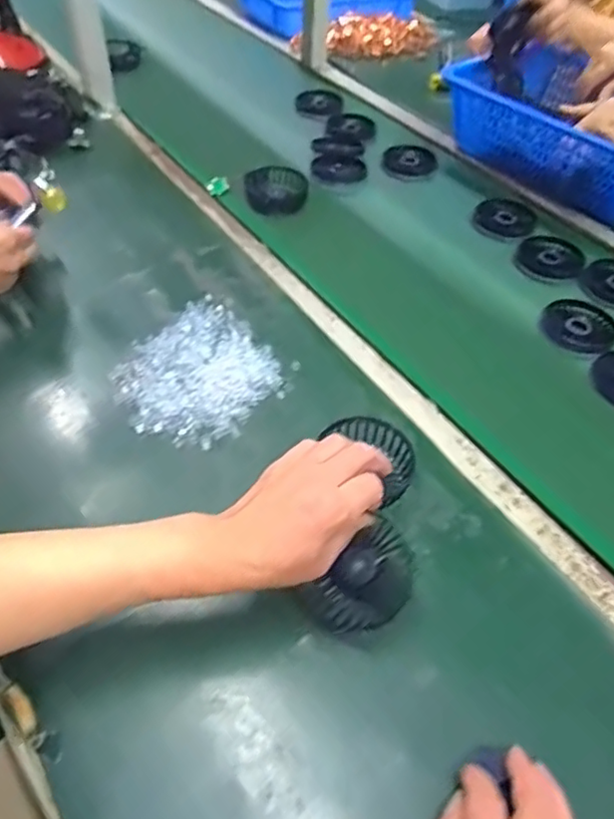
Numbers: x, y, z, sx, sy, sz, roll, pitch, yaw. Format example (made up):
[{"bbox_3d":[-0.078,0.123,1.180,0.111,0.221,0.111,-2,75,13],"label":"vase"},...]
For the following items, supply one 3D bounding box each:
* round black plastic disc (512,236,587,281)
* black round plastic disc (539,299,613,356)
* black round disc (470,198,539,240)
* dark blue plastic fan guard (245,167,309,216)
[{"bbox_3d":[0.322,-0.199,0.805,0.085,0.011,0.092,3,49,-3],"label":"round black plastic disc"},{"bbox_3d":[0.326,-0.099,0.725,0.081,0.012,0.086,3,49,-3],"label":"black round plastic disc"},{"bbox_3d":[0.284,-0.275,0.869,0.089,0.013,0.103,24,51,15],"label":"black round disc"},{"bbox_3d":[-0.044,-0.313,0.877,0.084,0.037,0.084,3,49,-3],"label":"dark blue plastic fan guard"}]

